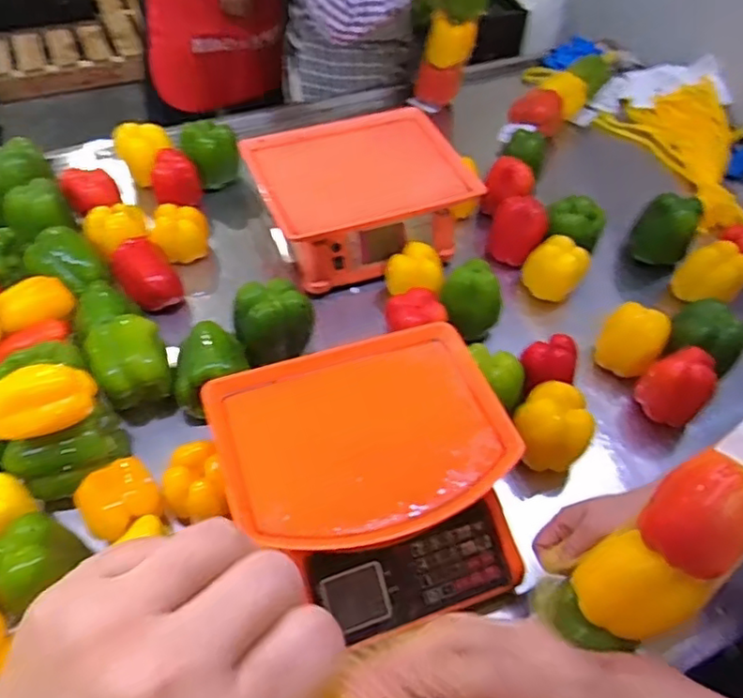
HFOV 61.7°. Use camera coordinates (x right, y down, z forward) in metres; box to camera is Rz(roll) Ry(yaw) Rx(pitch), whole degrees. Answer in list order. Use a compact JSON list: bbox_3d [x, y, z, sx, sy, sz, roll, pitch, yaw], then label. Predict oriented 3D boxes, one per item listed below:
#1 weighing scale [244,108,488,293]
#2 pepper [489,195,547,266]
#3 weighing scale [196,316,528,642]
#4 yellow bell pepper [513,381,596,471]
[{"bbox_3d":[-0.022,-0.237,0.981,0.307,0.126,0.267,-15,53,-15],"label":"weighing scale"},{"bbox_3d":[0.223,-0.183,0.947,0.080,0.087,0.064,17,52,10],"label":"pepper"},{"bbox_3d":[0.001,0.128,0.641,0.284,0.099,0.278,-14,53,-15],"label":"weighing scale"},{"bbox_3d":[0.211,0.087,0.716,0.079,0.066,0.085,-20,55,-19],"label":"yellow bell pepper"}]

